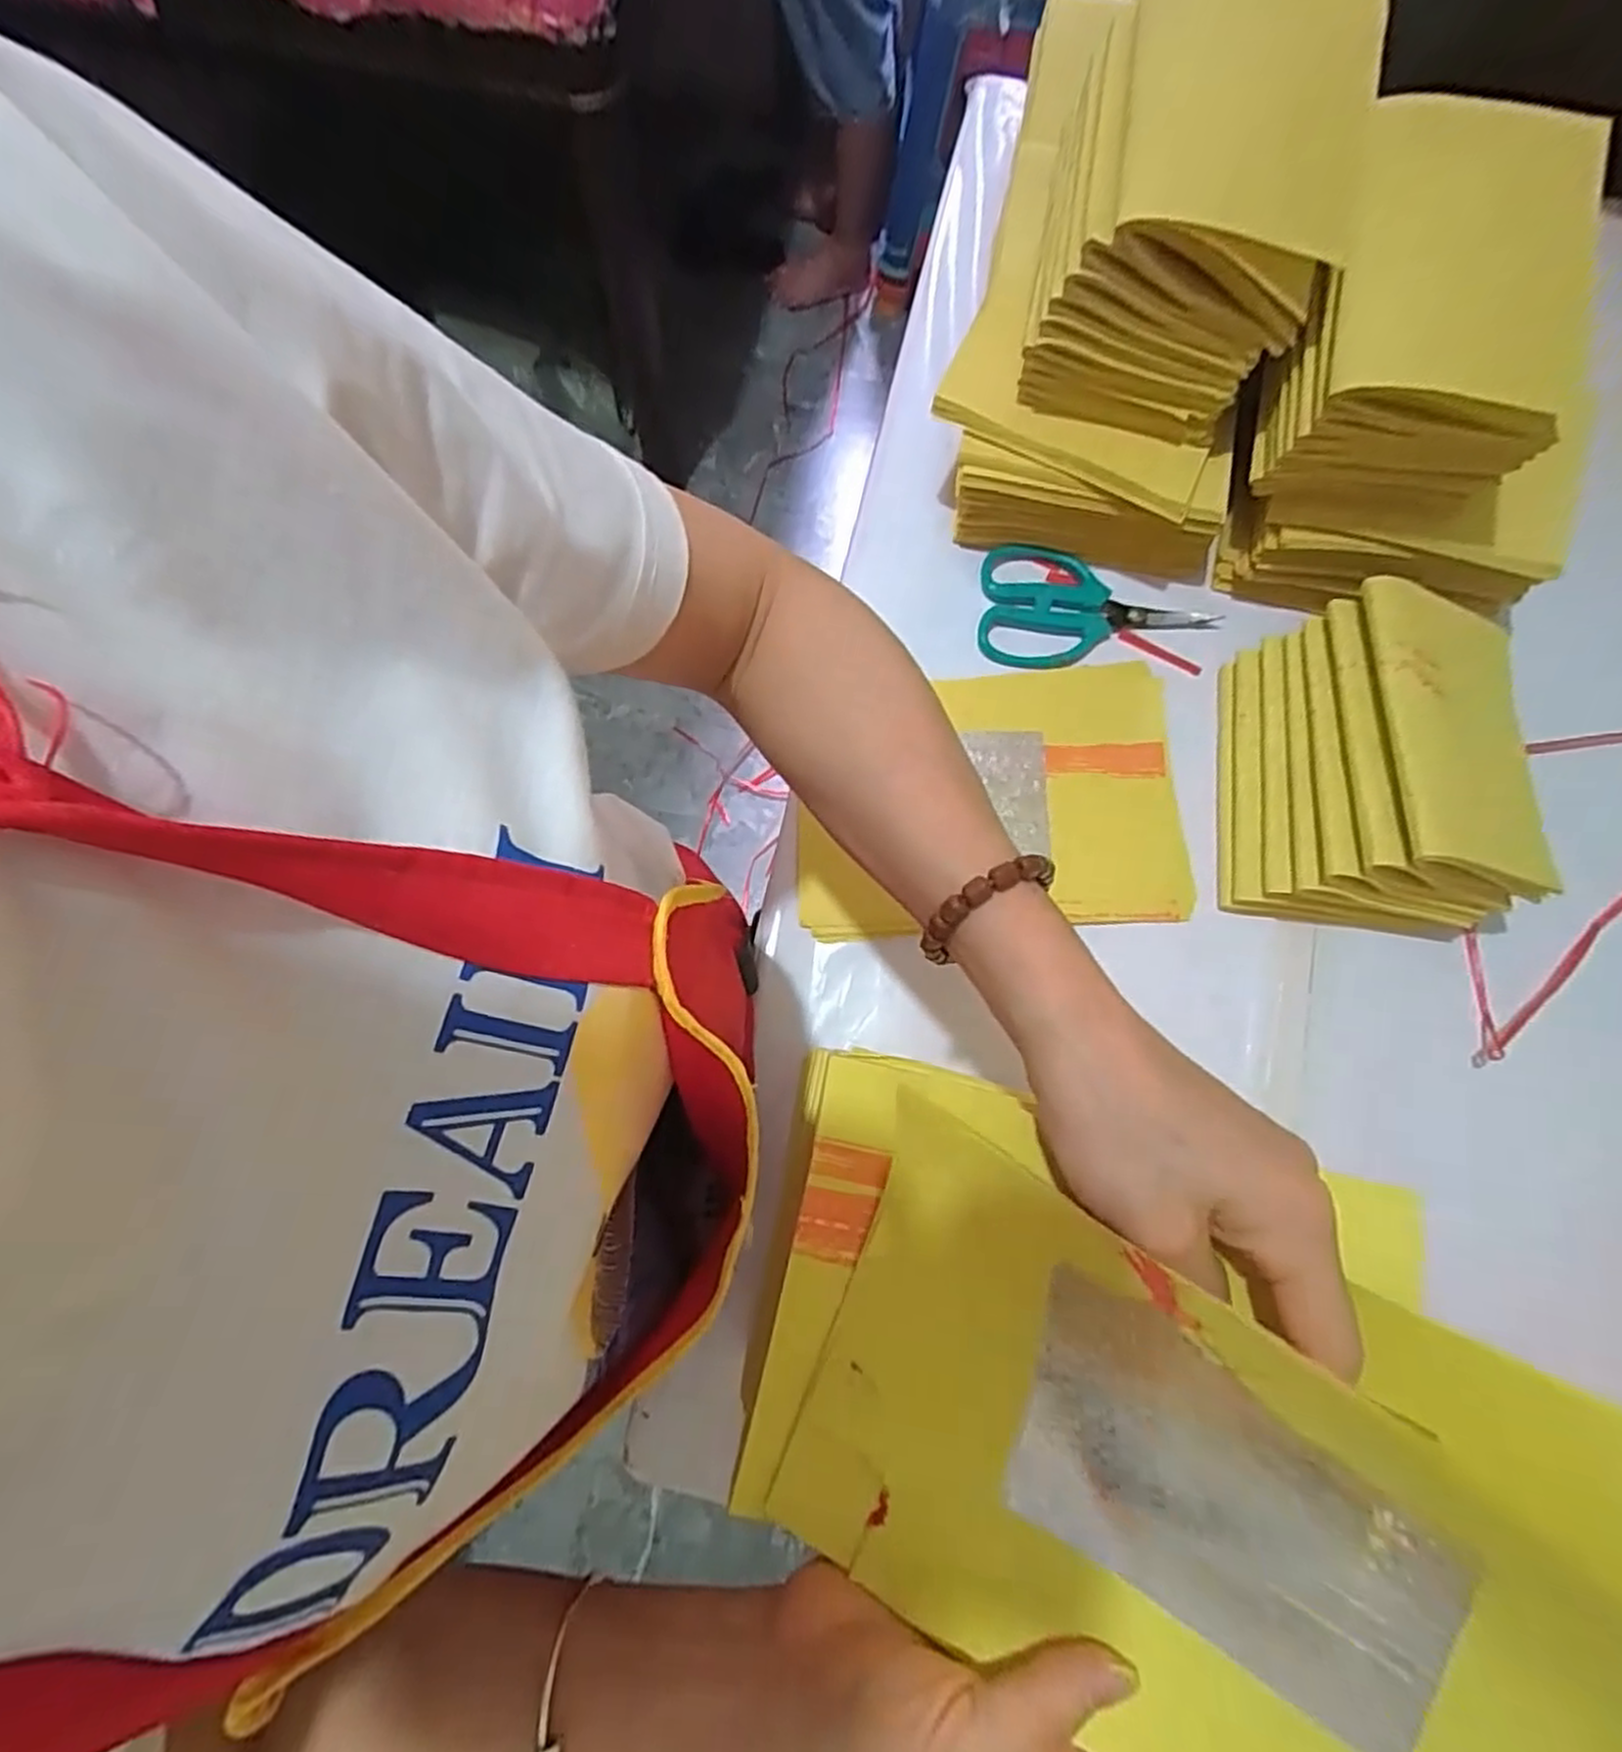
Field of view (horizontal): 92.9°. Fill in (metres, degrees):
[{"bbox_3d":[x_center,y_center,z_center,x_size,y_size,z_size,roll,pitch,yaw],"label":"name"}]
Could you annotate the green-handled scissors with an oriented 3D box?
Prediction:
[{"bbox_3d":[0.187,-0.170,0.502,0.151,0.008,0.079,7,77,1],"label":"green-handled scissors"}]

